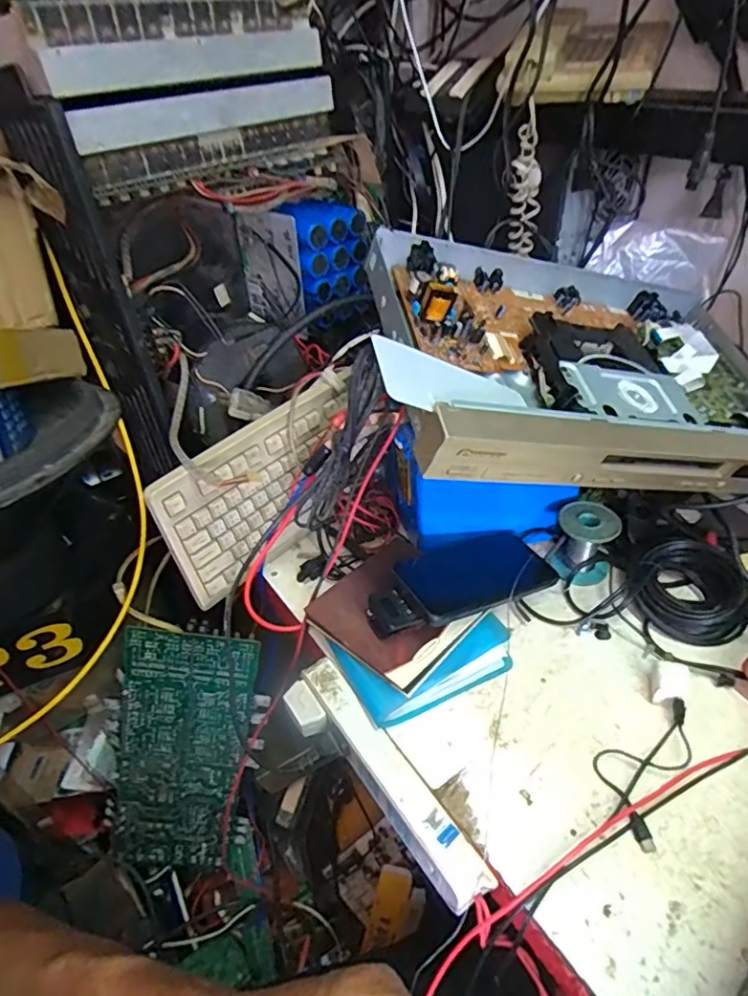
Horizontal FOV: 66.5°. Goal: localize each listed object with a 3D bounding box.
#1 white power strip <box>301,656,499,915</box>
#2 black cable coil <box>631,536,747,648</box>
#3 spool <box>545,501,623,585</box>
[{"bbox_3d":[0.009,0.226,0.472,0.034,0.037,0.220,-25,42,-24],"label":"white power strip"},{"bbox_3d":[0.312,0.090,0.550,0.092,0.049,0.089,-3,38,2],"label":"black cable coil"},{"bbox_3d":[0.222,0.049,0.600,0.058,0.072,0.053,-3,38,2],"label":"spool"}]

